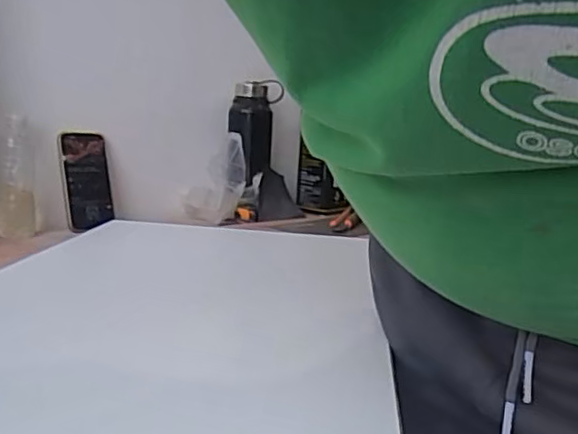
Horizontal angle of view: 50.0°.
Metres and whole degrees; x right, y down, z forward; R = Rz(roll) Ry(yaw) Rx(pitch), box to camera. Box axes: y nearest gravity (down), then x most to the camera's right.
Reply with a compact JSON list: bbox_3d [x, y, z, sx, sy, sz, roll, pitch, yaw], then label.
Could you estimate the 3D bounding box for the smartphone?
[{"bbox_3d":[-0.339,-0.061,1.032,0.085,0.157,0.016,-10,2,-43],"label":"smartphone"}]

